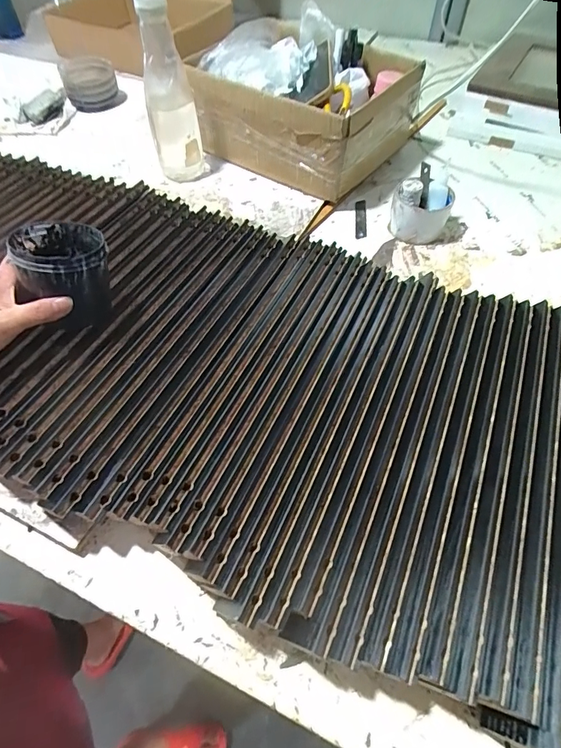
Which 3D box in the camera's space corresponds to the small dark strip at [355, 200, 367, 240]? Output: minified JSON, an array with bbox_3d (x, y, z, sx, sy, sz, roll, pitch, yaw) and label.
[{"bbox_3d":[0.124,-0.239,0.623,0.017,0.008,0.090,4,56,4],"label":"small dark strip"}]

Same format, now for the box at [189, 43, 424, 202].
[{"bbox_3d":[0.030,-0.423,0.653,0.291,0.125,0.241,31,59,19],"label":"box"}]

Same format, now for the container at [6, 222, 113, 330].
[{"bbox_3d":[-0.213,-0.103,0.406,0.080,0.089,0.086,-20,58,-15],"label":"container"}]

